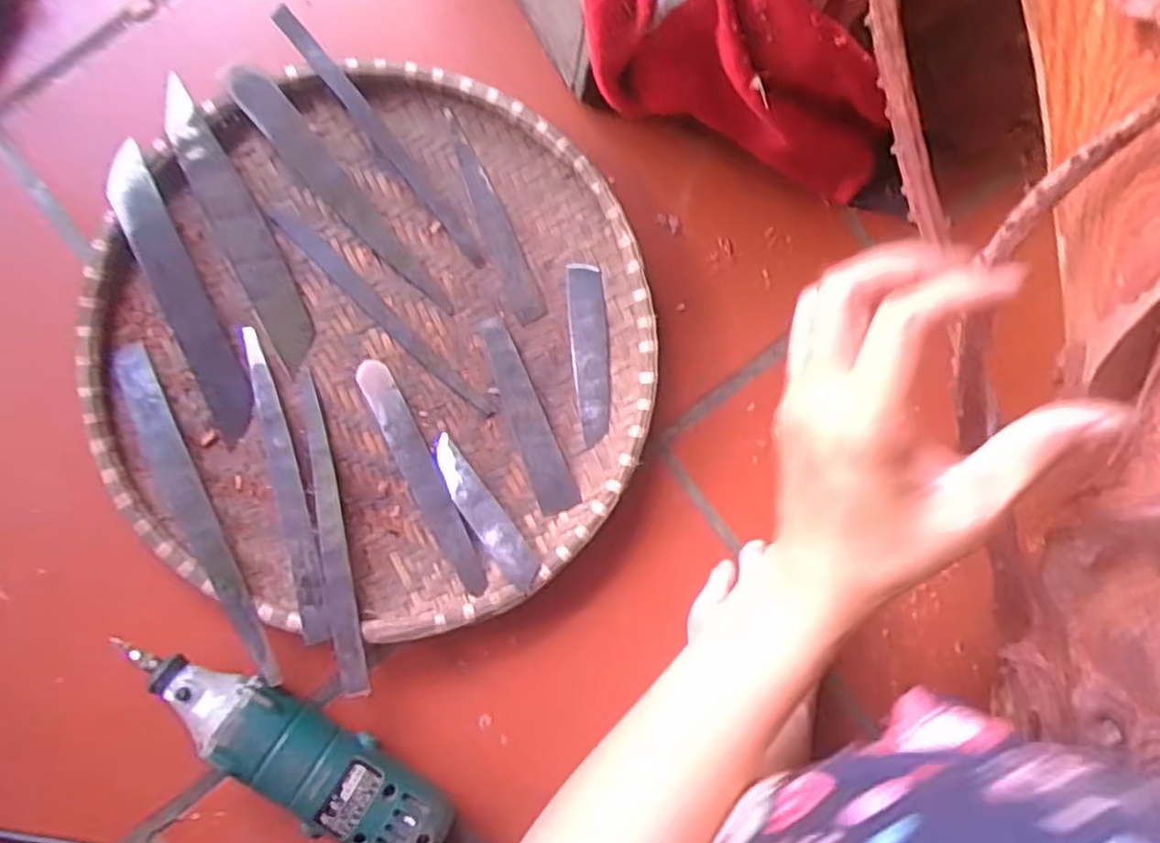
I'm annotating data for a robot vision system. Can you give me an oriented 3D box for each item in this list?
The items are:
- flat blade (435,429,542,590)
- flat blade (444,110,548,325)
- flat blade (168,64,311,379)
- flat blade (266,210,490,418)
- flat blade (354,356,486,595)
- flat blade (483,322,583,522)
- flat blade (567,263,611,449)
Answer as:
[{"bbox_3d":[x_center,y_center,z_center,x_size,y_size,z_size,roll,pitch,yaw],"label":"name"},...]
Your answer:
[{"bbox_3d":[-0.061,0.057,0.442,0.021,0.009,0.107,-35,78,-1],"label":"flat blade"},{"bbox_3d":[-0.055,-0.127,0.448,0.020,0.004,0.134,-22,95,0],"label":"flat blade"},{"bbox_3d":[-0.203,-0.116,0.428,0.029,0.007,0.169,-25,99,-11],"label":"flat blade"},{"bbox_3d":[-0.124,-0.067,0.444,0.019,0.008,0.178,-43,93,-4],"label":"flat blade"},{"bbox_3d":[-0.097,0.036,0.442,0.021,0.006,0.157,-26,92,-4],"label":"flat blade"},{"bbox_3d":[-0.034,-0.004,0.448,0.024,0.004,0.128,-21,91,-4],"label":"flat blade"},{"bbox_3d":[0.007,-0.043,0.448,0.024,0.004,0.112,-3,90,-5],"label":"flat blade"}]

